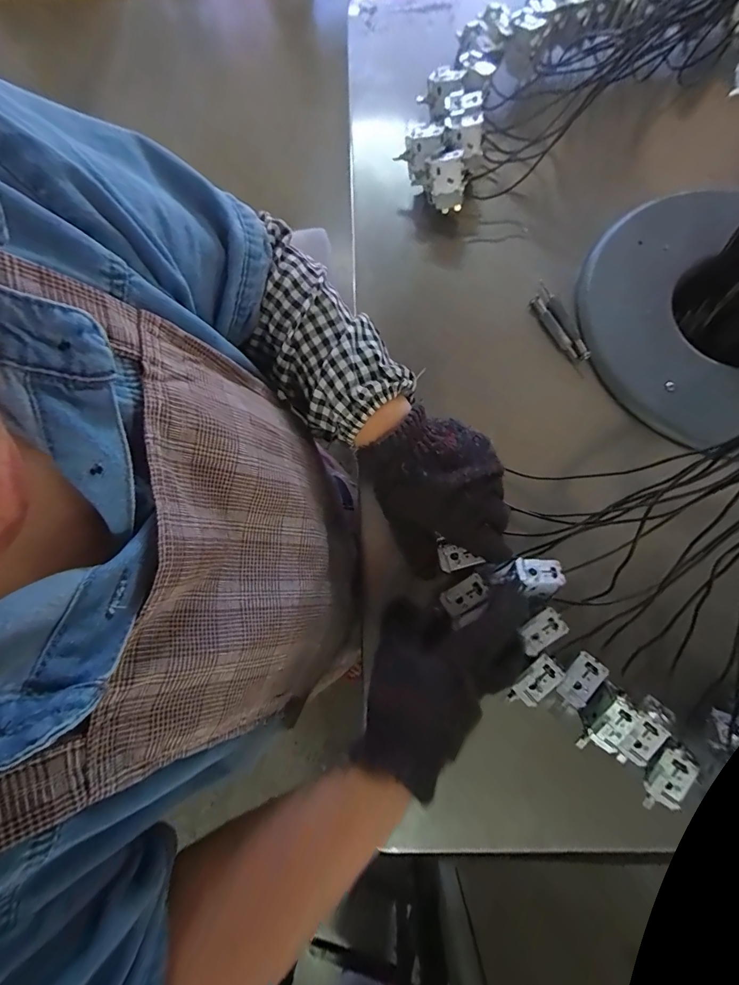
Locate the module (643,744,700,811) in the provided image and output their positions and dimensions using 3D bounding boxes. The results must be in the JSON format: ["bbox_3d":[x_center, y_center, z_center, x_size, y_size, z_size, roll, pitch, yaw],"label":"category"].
[{"bbox_3d":[0.225,0.214,0.308,0.025,0.016,0.050,29,80,7],"label":"module"}]

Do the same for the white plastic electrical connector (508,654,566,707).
[{"bbox_3d":[0.130,0.150,0.323,0.044,0.007,0.023,-43,80,-8],"label":"white plastic electrical connector"}]

